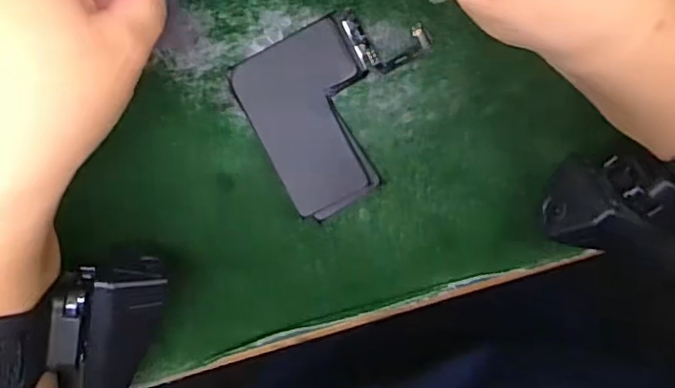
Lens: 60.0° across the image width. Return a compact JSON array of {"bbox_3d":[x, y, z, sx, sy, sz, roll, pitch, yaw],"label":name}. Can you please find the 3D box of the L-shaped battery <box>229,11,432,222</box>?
[{"bbox_3d":[0.006,-0.041,0.268,0.086,0.011,0.078,-28,93,3],"label":"L-shaped battery"}]

